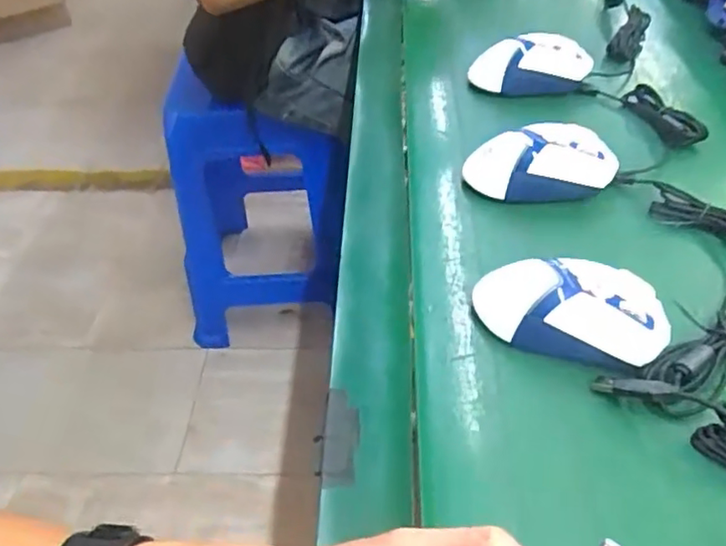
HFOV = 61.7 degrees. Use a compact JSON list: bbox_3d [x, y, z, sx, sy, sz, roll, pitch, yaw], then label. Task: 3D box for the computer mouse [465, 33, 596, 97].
[{"bbox_3d":[0.176,-0.218,0.641,0.118,0.042,0.055,-1,54,-2],"label":"computer mouse"}]

